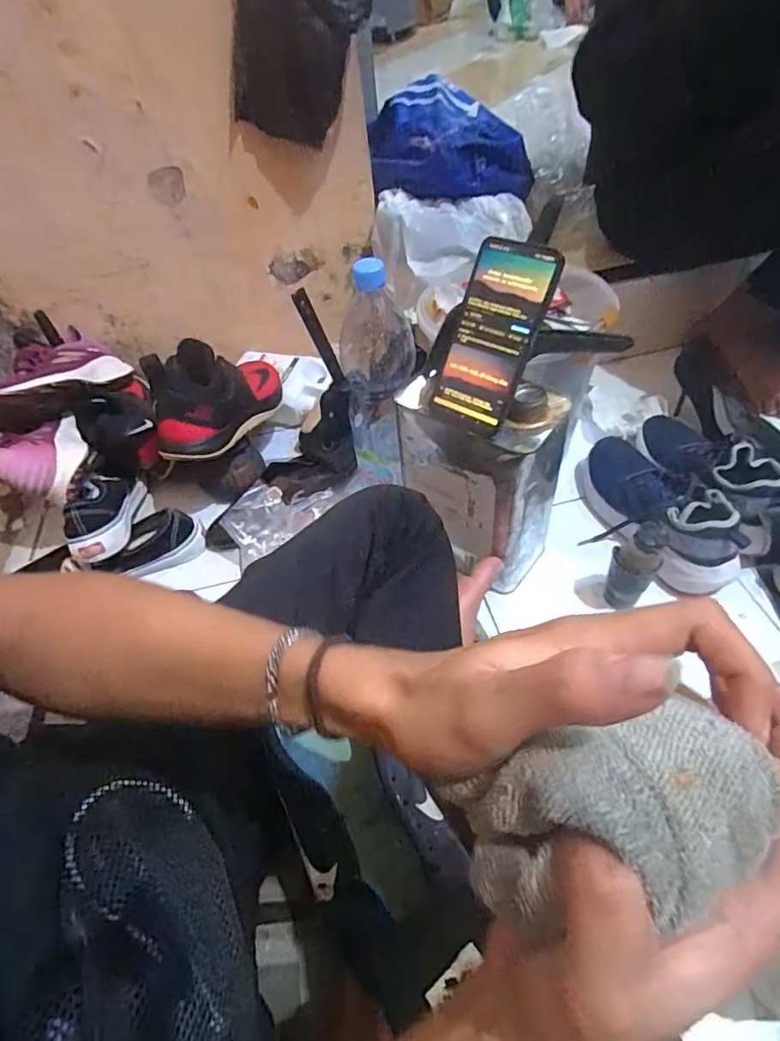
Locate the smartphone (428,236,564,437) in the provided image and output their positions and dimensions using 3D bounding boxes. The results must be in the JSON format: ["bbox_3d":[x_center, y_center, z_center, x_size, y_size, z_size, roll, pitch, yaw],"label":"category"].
[{"bbox_3d":[0.094,-0.167,0.495,0.078,0.170,0.013,31,23,28],"label":"smartphone"}]

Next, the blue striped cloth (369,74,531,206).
[{"bbox_3d":[0.088,-0.583,0.819,0.250,0.106,0.201,-2,49,5],"label":"blue striped cloth"}]

